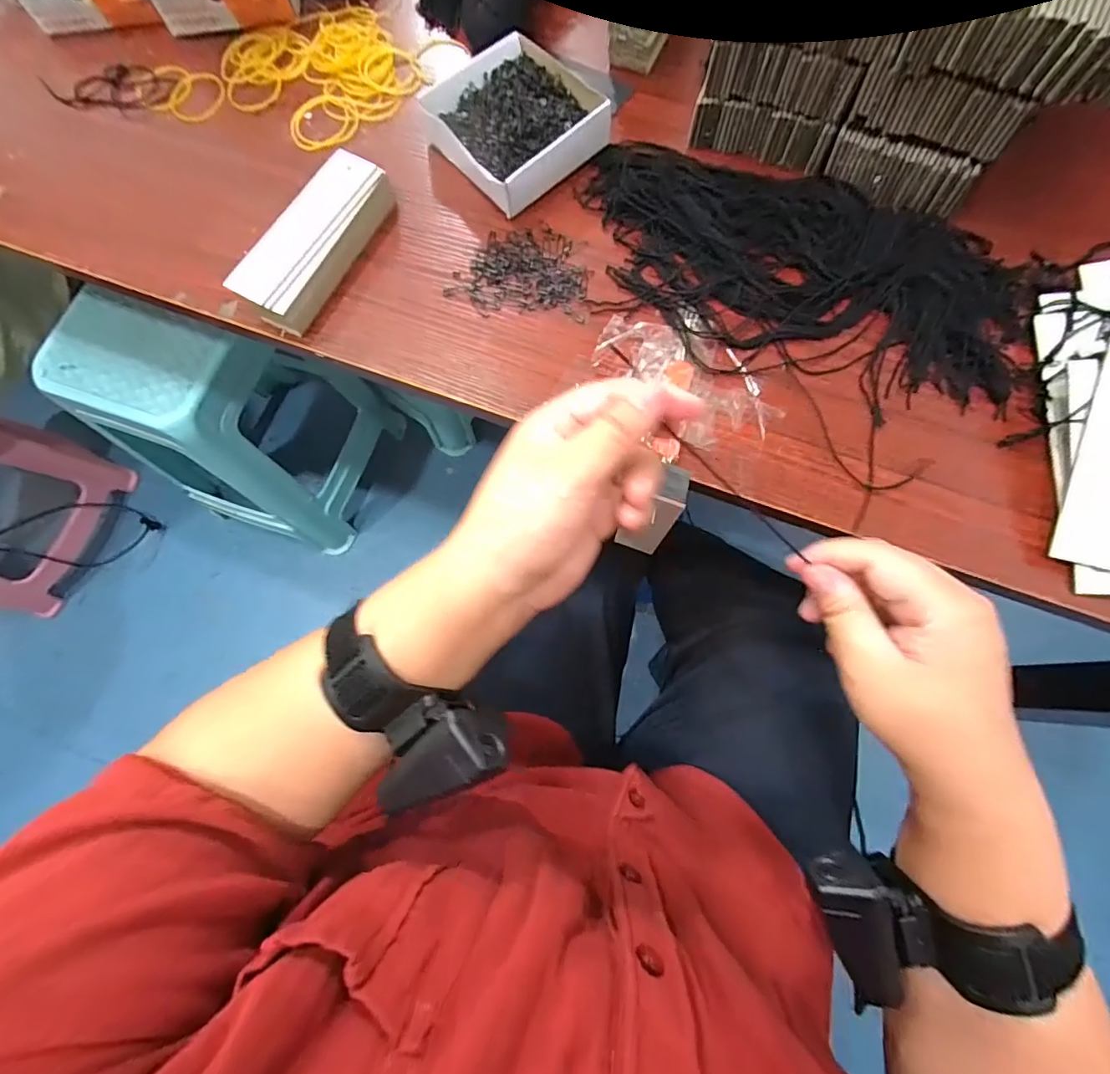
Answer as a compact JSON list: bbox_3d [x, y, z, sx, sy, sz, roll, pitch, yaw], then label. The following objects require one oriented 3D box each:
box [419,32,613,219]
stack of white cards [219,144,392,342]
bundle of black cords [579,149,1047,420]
[{"bbox_3d":[-0.028,-0.292,0.365,0.112,0.031,0.107,43,81,12],"label":"box"},{"bbox_3d":[-0.157,-0.198,0.345,0.039,0.033,0.126,27,78,9],"label":"stack of white cards"},{"bbox_3d":[0.150,-0.174,0.328,0.288,0.019,0.120,20,77,7],"label":"bundle of black cords"}]

